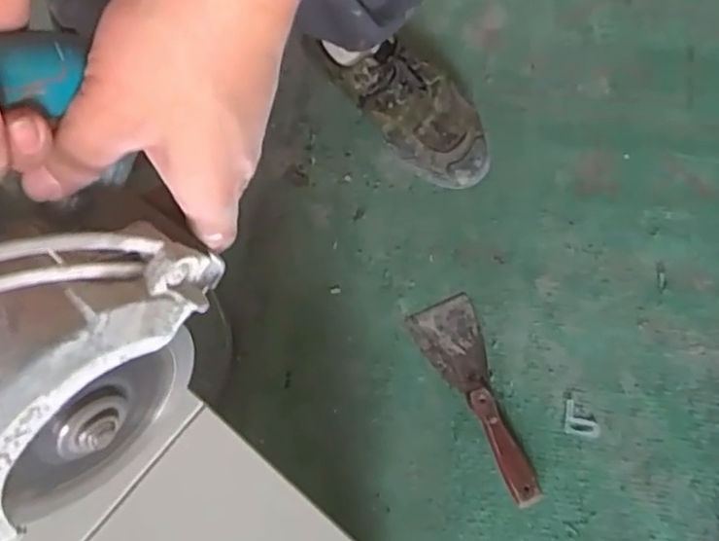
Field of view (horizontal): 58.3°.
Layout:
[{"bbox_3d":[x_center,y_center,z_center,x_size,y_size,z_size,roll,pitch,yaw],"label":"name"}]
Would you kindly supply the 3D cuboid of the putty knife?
[{"bbox_3d":[0.120,0.134,0.672,0.068,0.022,0.219,-19,74,-3],"label":"putty knife"}]

